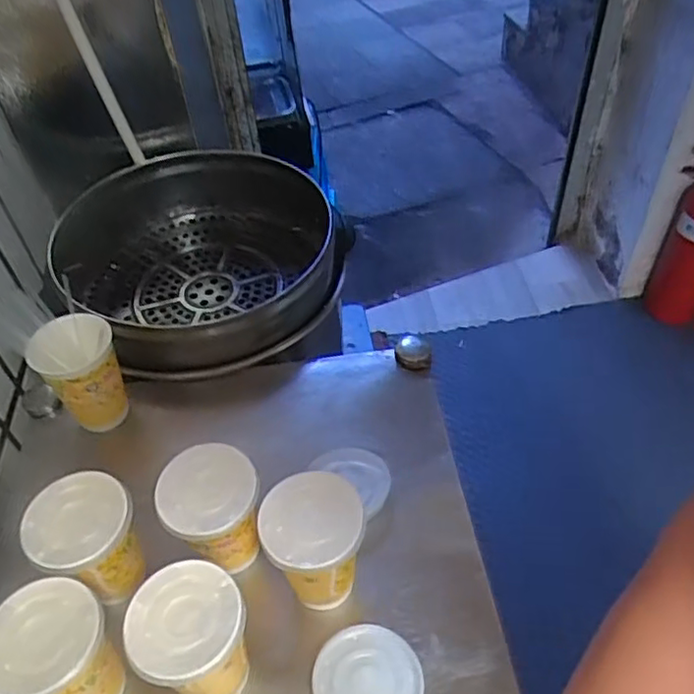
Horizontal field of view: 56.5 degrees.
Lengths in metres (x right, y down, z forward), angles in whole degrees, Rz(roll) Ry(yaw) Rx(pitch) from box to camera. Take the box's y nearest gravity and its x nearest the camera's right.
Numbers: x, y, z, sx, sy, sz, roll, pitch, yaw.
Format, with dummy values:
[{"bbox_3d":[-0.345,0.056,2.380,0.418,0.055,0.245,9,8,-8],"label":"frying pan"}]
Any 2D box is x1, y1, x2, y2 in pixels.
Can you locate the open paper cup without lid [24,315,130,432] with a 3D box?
[{"bbox_3d":[-0.259,0.028,0.641,0.074,0.097,0.073,-25,50,-18],"label":"open paper cup without lid"}]

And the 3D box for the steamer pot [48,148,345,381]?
[{"bbox_3d":[-0.192,-0.106,0.808,0.331,0.115,0.331,-2,47,2],"label":"steamer pot"}]

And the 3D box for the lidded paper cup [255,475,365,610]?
[{"bbox_3d":[-0.023,0.165,0.514,0.074,0.118,0.081,-2,47,2],"label":"lidded paper cup"}]

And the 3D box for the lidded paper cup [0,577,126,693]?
[{"bbox_3d":[-0.203,0.223,0.462,0.073,0.095,0.076,-2,47,2],"label":"lidded paper cup"}]

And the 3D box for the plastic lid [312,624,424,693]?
[{"bbox_3d":[0.016,0.254,0.487,0.079,0.018,0.077,-2,47,2],"label":"plastic lid"}]

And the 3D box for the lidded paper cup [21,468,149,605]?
[{"bbox_3d":[-0.203,0.159,0.518,0.076,0.095,0.077,-2,47,2],"label":"lidded paper cup"}]

